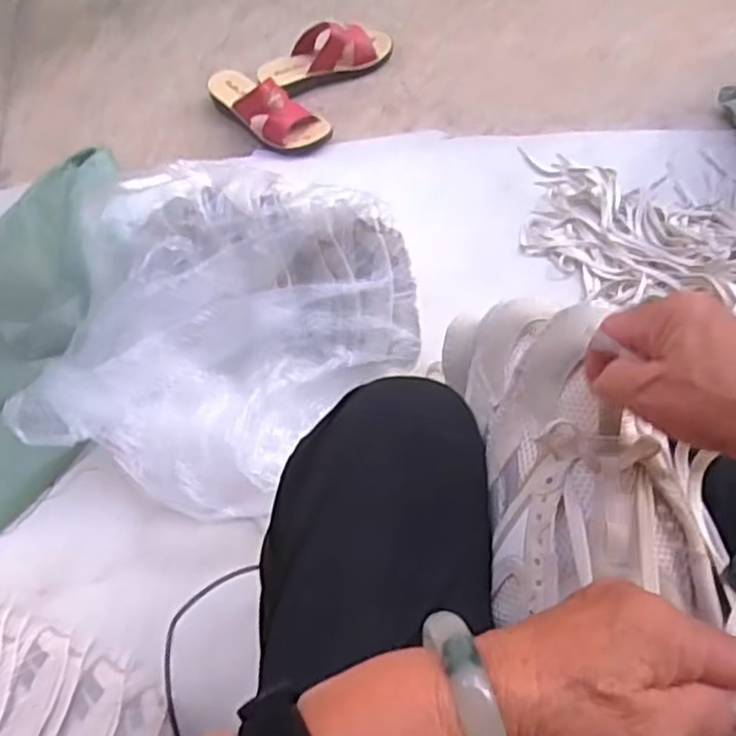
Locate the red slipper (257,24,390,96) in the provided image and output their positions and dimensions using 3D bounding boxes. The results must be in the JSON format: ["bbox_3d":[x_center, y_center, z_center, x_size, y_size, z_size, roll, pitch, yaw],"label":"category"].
[{"bbox_3d":[-0.069,-0.513,1.161,0.230,0.071,0.082,-19,60,-8],"label":"red slipper"}]

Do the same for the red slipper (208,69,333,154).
[{"bbox_3d":[-0.168,-0.416,1.117,0.229,0.070,0.086,36,67,21],"label":"red slipper"}]

